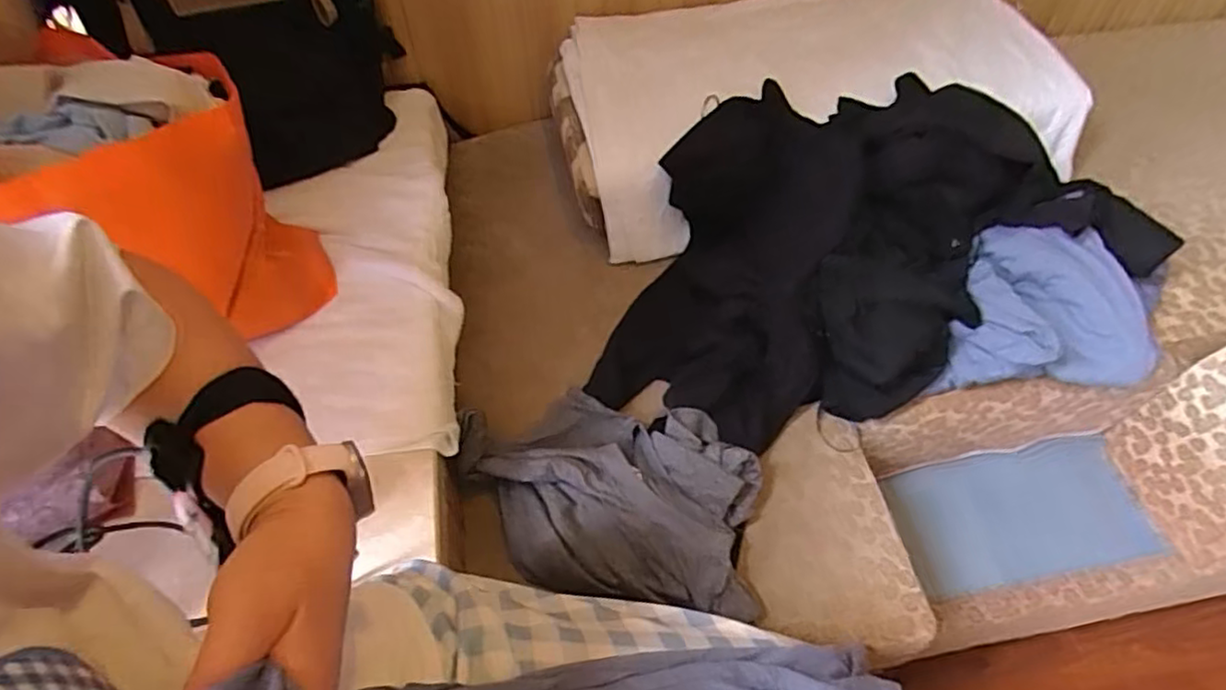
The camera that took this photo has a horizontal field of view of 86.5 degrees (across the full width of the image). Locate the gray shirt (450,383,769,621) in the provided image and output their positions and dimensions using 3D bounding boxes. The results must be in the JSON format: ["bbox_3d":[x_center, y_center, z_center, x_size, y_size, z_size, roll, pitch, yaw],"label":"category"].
[{"bbox_3d":[-0.009,0.140,0.648,0.293,0.073,0.201,10,56,7],"label":"gray shirt"}]

